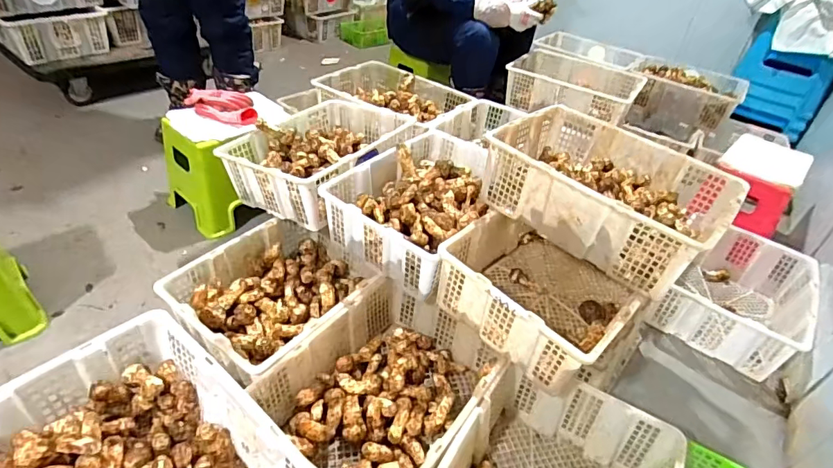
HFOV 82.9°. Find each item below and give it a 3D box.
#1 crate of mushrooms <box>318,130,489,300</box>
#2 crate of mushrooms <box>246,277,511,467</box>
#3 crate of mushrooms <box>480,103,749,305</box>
[{"bbox_3d":[0.011,-0.087,1.208,0.332,0.145,0.484,23,40,18],"label":"crate of mushrooms"},{"bbox_3d":[-0.047,0.310,0.965,0.351,0.182,0.444,31,43,27],"label":"crate of mushrooms"},{"bbox_3d":[0.416,-0.102,1.045,0.454,0.155,0.356,31,43,27],"label":"crate of mushrooms"}]

